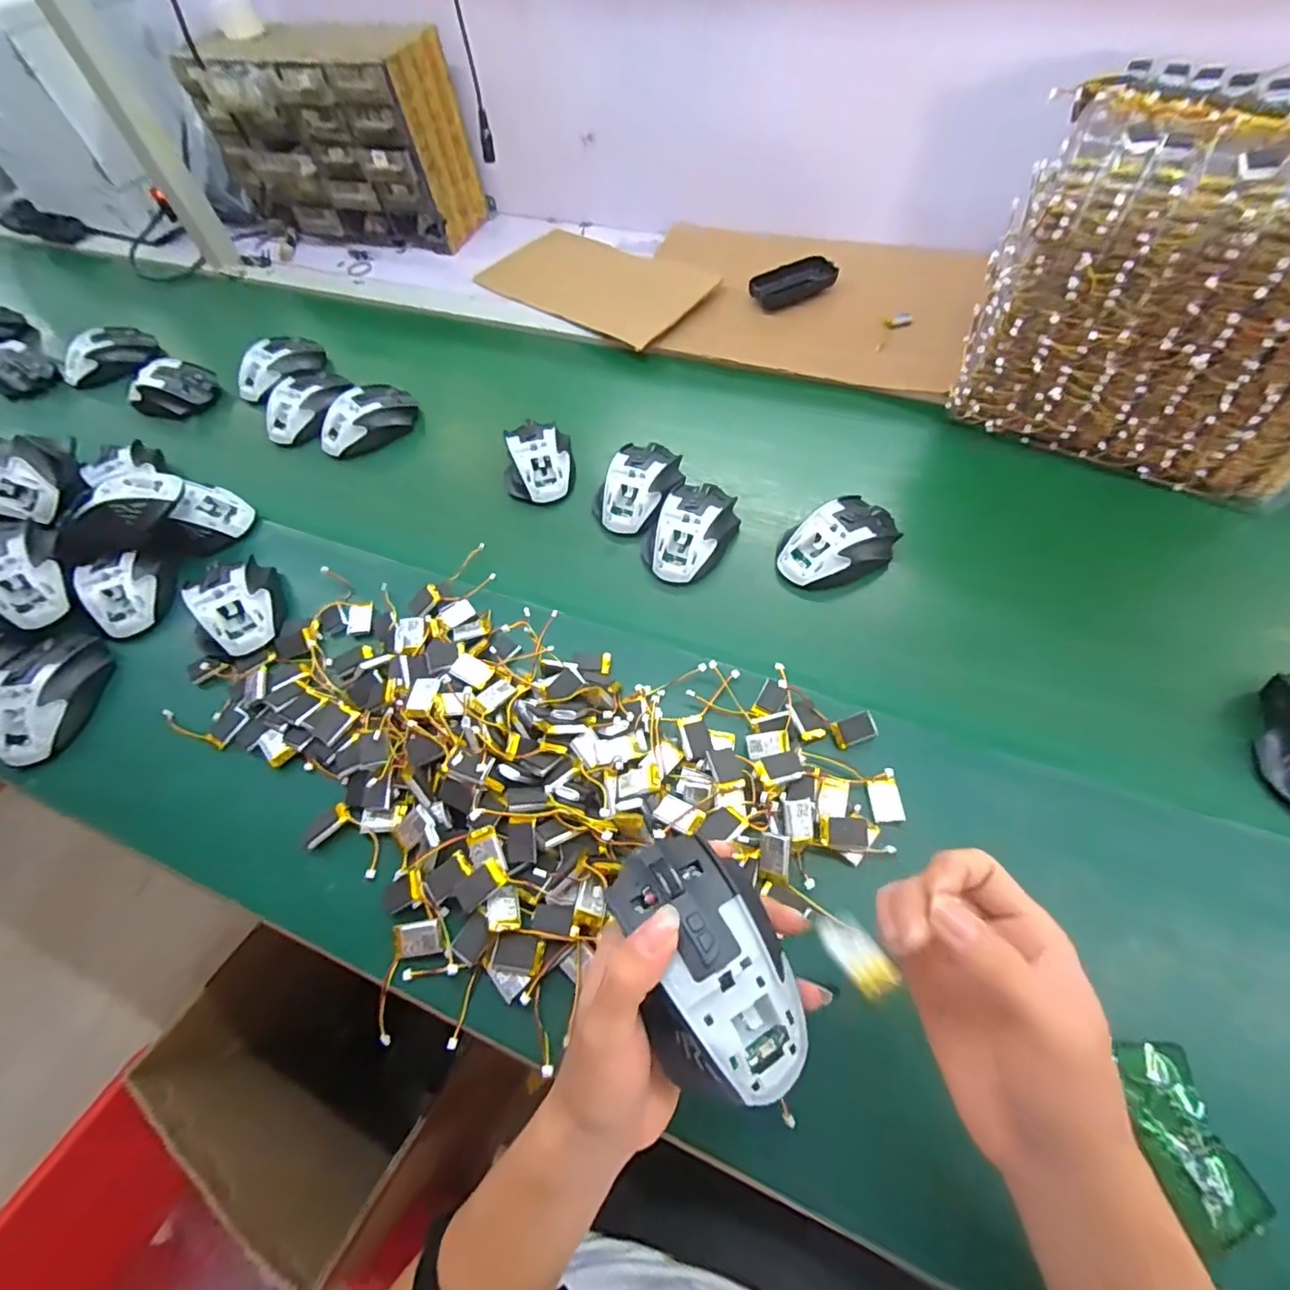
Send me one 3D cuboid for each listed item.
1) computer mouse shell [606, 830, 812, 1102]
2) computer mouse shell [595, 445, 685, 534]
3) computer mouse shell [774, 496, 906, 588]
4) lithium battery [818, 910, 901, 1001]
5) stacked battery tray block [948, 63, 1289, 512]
[{"bbox_3d":[0.029,0.150,0.262,0.066,0.036,0.114,-22,61,-12],"label":"computer mouse shell"},{"bbox_3d":[-0.006,-0.162,0.561,0.068,0.036,0.107,25,62,15],"label":"computer mouse shell"},{"bbox_3d":[0.177,-0.092,0.506,0.107,0.037,0.069,-26,62,-14],"label":"computer mouse shell"},{"bbox_3d":[0.092,0.135,0.246,0.018,0.004,0.040,-21,26,-12],"label":"lithium battery"},{"bbox_3d":[0.485,-0.335,0.512,0.309,0.220,0.253,19,61,12],"label":"stacked battery tray block"}]

